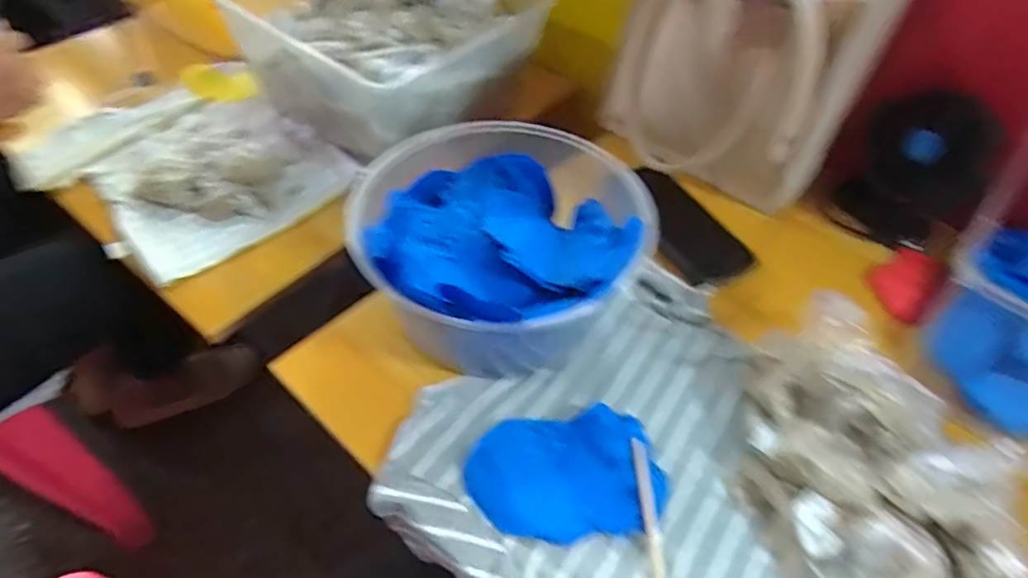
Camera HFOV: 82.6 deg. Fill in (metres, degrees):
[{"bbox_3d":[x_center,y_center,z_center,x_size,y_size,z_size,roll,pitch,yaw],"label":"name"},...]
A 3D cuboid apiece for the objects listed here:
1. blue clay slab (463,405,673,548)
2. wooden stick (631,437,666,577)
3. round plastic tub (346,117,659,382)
[{"bbox_3d":[0.037,0.128,0.405,0.131,0.007,0.085,-7,51,-10],"label":"blue clay slab"},{"bbox_3d":[0.092,0.176,0.370,0.010,0.011,0.165,0,50,-4],"label":"wooden stick"},{"bbox_3d":[-0.016,-0.044,0.470,0.214,0.083,0.208,35,56,23],"label":"round plastic tub"}]

